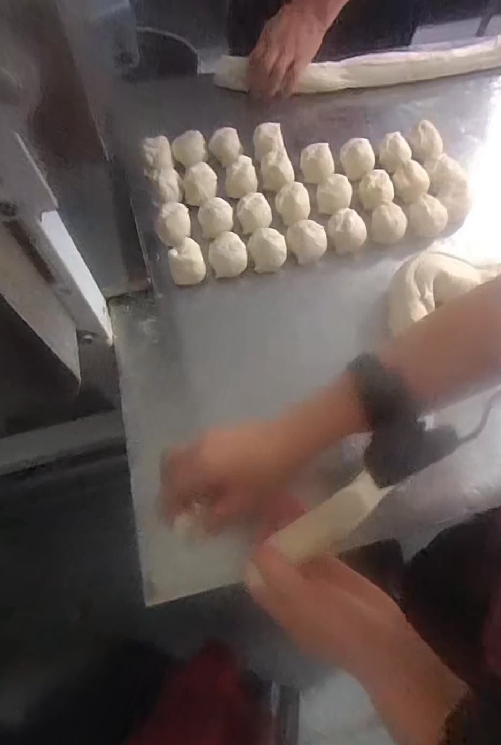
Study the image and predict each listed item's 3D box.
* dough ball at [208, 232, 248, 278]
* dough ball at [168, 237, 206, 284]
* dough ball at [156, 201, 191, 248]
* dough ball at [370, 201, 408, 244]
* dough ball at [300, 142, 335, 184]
[{"bbox_3d":[-0.028,-0.149,0.510,0.046,0.035,0.042,1,63,-1],"label":"dough ball"},{"bbox_3d":[-0.078,-0.137,0.504,0.044,0.038,0.054,-14,64,-9],"label":"dough ball"},{"bbox_3d":[-0.100,-0.195,0.530,0.039,0.033,0.046,7,63,2],"label":"dough ball"},{"bbox_3d":[0.185,-0.199,0.541,0.047,0.037,0.046,27,65,11],"label":"dough ball"},{"bbox_3d":[0.094,-0.295,0.578,0.047,0.037,0.043,1,63,-1],"label":"dough ball"}]

